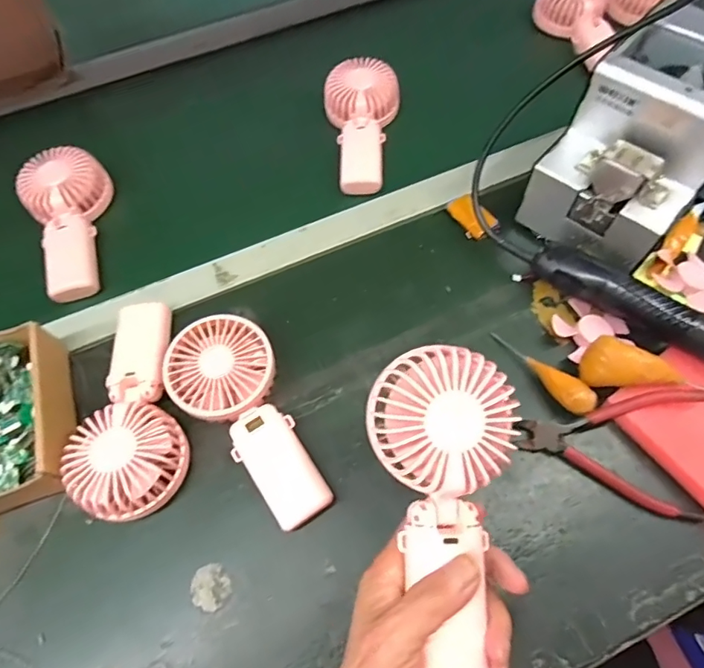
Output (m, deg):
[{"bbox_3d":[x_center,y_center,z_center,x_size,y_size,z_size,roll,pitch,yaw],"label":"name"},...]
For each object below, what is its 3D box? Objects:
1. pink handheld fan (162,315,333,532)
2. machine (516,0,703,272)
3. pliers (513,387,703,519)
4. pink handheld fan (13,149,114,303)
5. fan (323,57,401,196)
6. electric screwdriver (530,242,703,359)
[{"bbox_3d":[-0.087,0.071,0.397,0.087,0.044,0.184,-27,65,-12],"label":"pink handheld fan"},{"bbox_3d":[0.270,-0.176,0.443,0.122,0.144,0.169,39,70,21],"label":"machine"},{"bbox_3d":[0.212,0.083,0.394,0.141,0.033,0.097,13,64,7],"label":"pliers"},{"bbox_3d":[-0.296,-0.119,0.505,0.083,0.044,0.166,-18,64,-8],"label":"pink handheld fan"},{"bbox_3d":[0.012,-0.241,0.563,0.087,0.033,0.171,0,76,1],"label":"fan"},{"bbox_3d":[0.271,-0.021,0.417,0.228,0.032,0.036,37,69,18],"label":"electric screwdriver"}]

